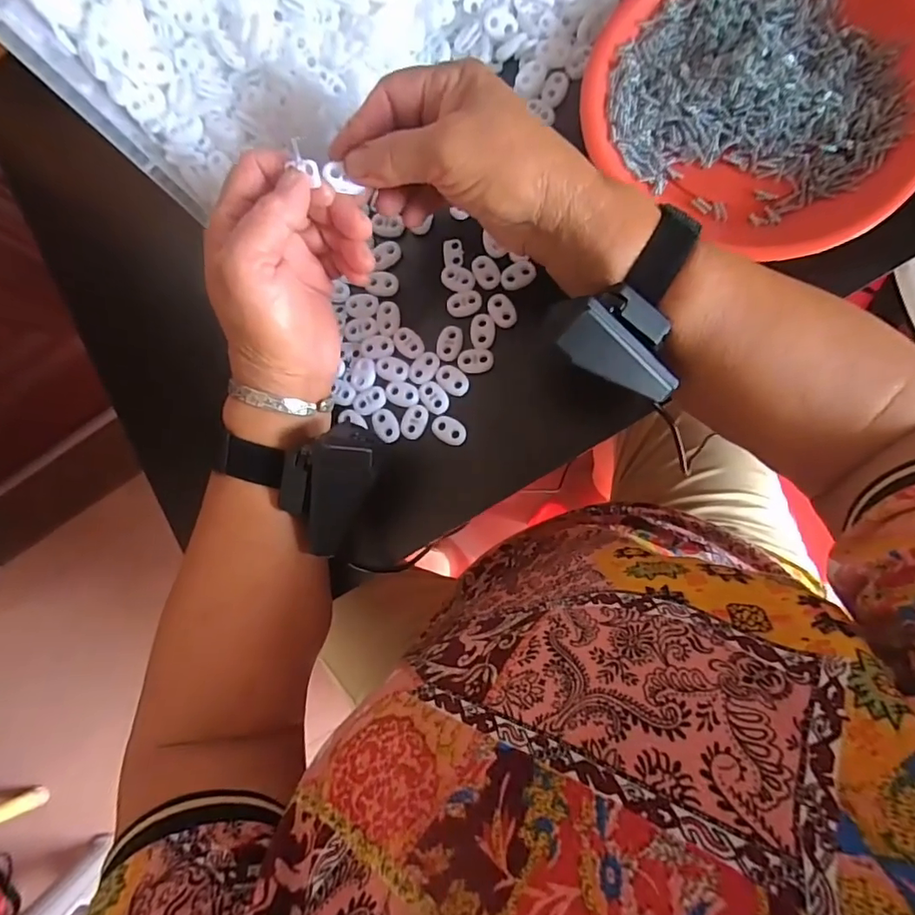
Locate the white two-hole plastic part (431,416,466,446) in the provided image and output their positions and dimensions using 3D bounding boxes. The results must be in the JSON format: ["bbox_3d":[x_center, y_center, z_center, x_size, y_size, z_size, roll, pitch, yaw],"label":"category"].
[{"bbox_3d":[-0.005,-0.017,0.328,0.023,0.004,0.015,33,90,9],"label":"white two-hole plastic part"}]

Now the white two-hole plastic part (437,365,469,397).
[{"bbox_3d":[-0.003,-0.050,0.331,0.015,0.004,0.023,-43,81,2],"label":"white two-hole plastic part"}]

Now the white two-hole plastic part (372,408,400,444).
[{"bbox_3d":[-0.046,-0.021,0.333,0.015,0.004,0.023,-30,82,4],"label":"white two-hole plastic part"}]

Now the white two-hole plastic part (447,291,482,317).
[{"bbox_3d":[0.004,-0.099,0.332,0.022,0.004,0.016,-11,84,7],"label":"white two-hole plastic part"}]

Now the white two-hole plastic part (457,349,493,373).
[{"bbox_3d":[0.012,-0.062,0.330,0.022,0.004,0.015,-4,85,7],"label":"white two-hole plastic part"}]

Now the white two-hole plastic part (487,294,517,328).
[{"bbox_3d":[0.029,-0.094,0.332,0.015,0.004,0.023,-29,82,5],"label":"white two-hole plastic part"}]

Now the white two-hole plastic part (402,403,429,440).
[{"bbox_3d":[-0.028,-0.023,0.332,0.015,0.004,0.022,20,88,9],"label":"white two-hole plastic part"}]

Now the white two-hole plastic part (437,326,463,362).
[{"bbox_3d":[-0.005,-0.073,0.332,0.016,0.004,0.023,18,88,9],"label":"white two-hole plastic part"}]

